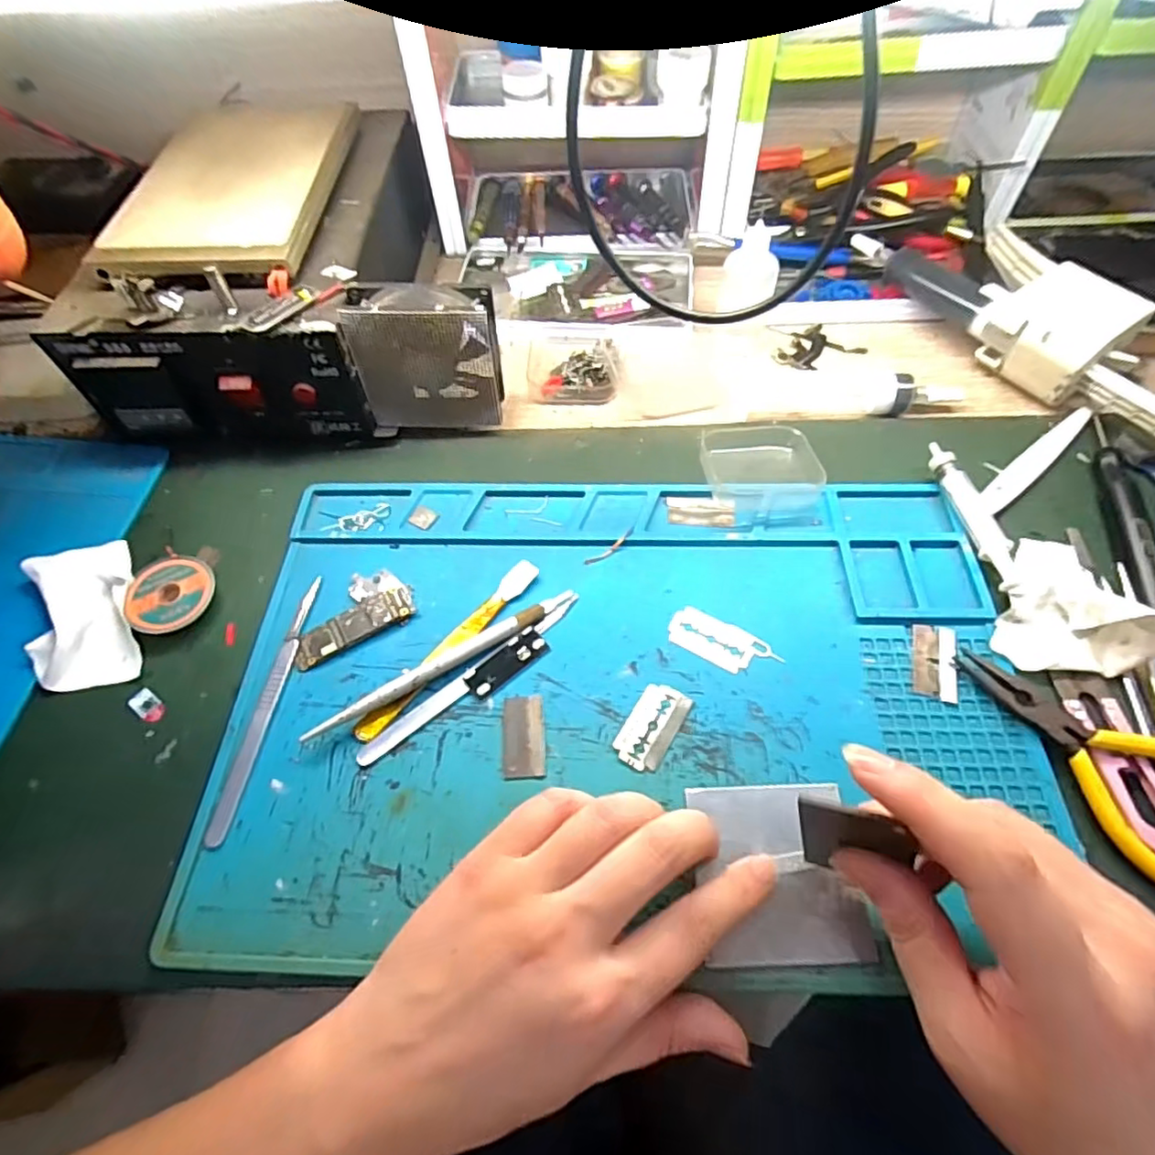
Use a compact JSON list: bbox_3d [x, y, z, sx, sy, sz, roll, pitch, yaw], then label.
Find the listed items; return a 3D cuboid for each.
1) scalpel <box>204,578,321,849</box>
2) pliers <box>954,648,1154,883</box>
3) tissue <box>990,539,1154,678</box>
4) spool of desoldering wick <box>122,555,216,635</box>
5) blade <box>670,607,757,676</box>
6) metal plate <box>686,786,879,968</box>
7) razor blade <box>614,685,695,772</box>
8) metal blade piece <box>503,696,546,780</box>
[{"bbox_3d":[-0.151,0.059,0.304,0.011,0.004,0.133,5,59,5],"label":"scalpel"},{"bbox_3d":[0.227,0.076,0.271,0.057,0.015,0.124,-36,63,-18],"label":"pliers"},{"bbox_3d":[0.239,0.006,0.307,0.060,0.030,0.076,3,59,5],"label":"tissue"},{"bbox_3d":[-0.216,0.009,0.333,0.043,0.015,0.042,-1,58,2],"label":"spool of desoldering wick"},{"bbox_3d":[0.067,0.030,0.314,0.041,0.004,0.024,26,63,17],"label":"blade"},{"bbox_3d":[0.083,0.121,0.258,0.064,0.004,0.066,-2,58,1],"label":"metal plate"},{"bbox_3d":[0.035,0.069,0.291,0.023,0.004,0.041,27,63,18],"label":"razor blade"},{"bbox_3d":[-0.025,0.074,0.291,0.019,0.004,0.039,-4,58,0],"label":"metal blade piece"}]

